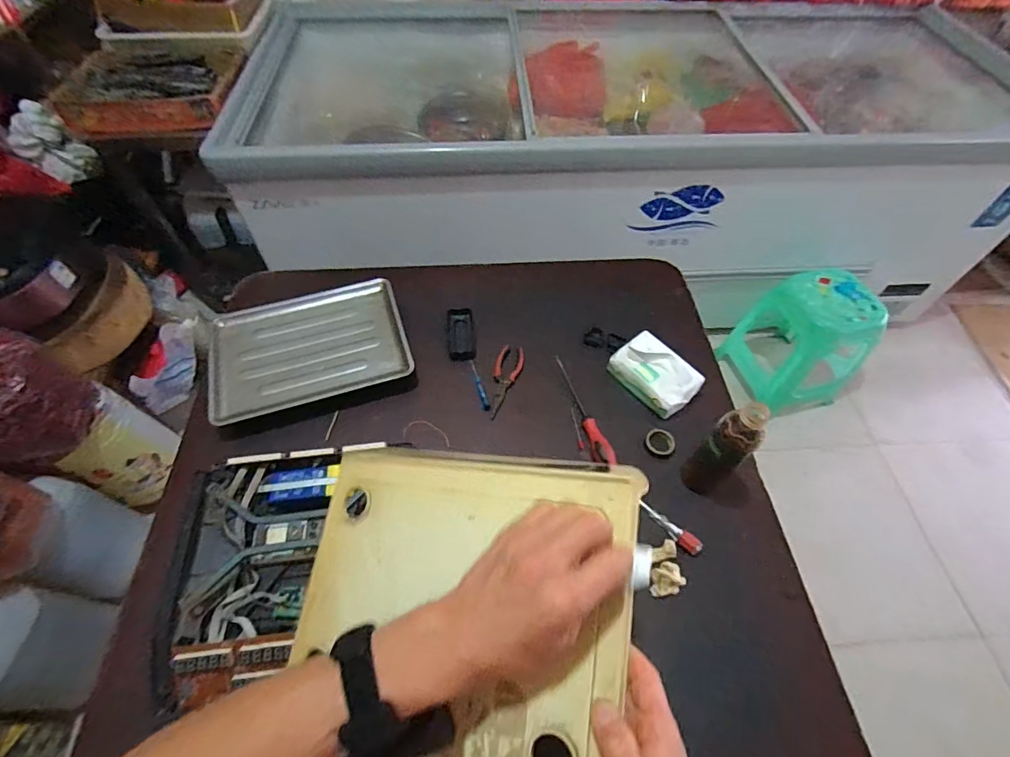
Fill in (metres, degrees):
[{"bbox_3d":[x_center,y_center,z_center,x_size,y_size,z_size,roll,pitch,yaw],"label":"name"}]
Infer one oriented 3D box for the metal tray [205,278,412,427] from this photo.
[{"bbox_3d":[-0.359,-0.064,0.874,0.332,0.028,0.251,-16,58,-12],"label":"metal tray"}]

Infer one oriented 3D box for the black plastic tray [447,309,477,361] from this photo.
[{"bbox_3d":[-0.085,-0.087,0.929,0.052,0.013,0.117,-5,57,-5],"label":"black plastic tray"}]

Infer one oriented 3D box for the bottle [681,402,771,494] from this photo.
[{"bbox_3d":[0.318,0.108,0.696,0.055,0.190,0.054,1,56,-1],"label":"bottle"}]

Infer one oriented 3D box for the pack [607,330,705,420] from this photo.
[{"bbox_3d":[0.269,-0.011,0.849,0.093,0.079,0.149,-35,64,-22],"label":"pack"}]

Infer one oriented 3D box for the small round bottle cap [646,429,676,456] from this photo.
[{"bbox_3d":[0.263,0.107,0.800,0.046,0.009,0.042,1,56,-1],"label":"small round bottle cap"}]

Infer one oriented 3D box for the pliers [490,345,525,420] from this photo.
[{"bbox_3d":[-0.001,0.005,0.869,0.049,0.009,0.155,13,57,7],"label":"pliers"}]

